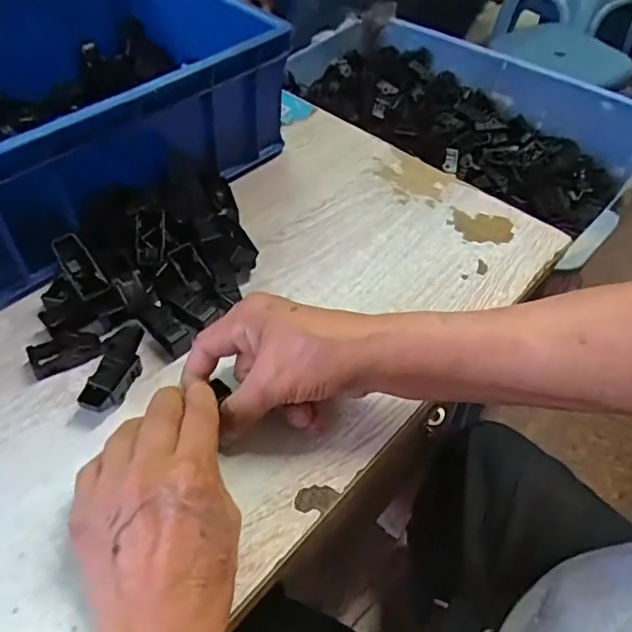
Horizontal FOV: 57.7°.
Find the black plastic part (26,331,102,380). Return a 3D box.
[{"bbox_3d":[-0.181,0.028,0.418,0.048,0.017,0.024,-21,56,-19],"label":"black plastic part"}]

